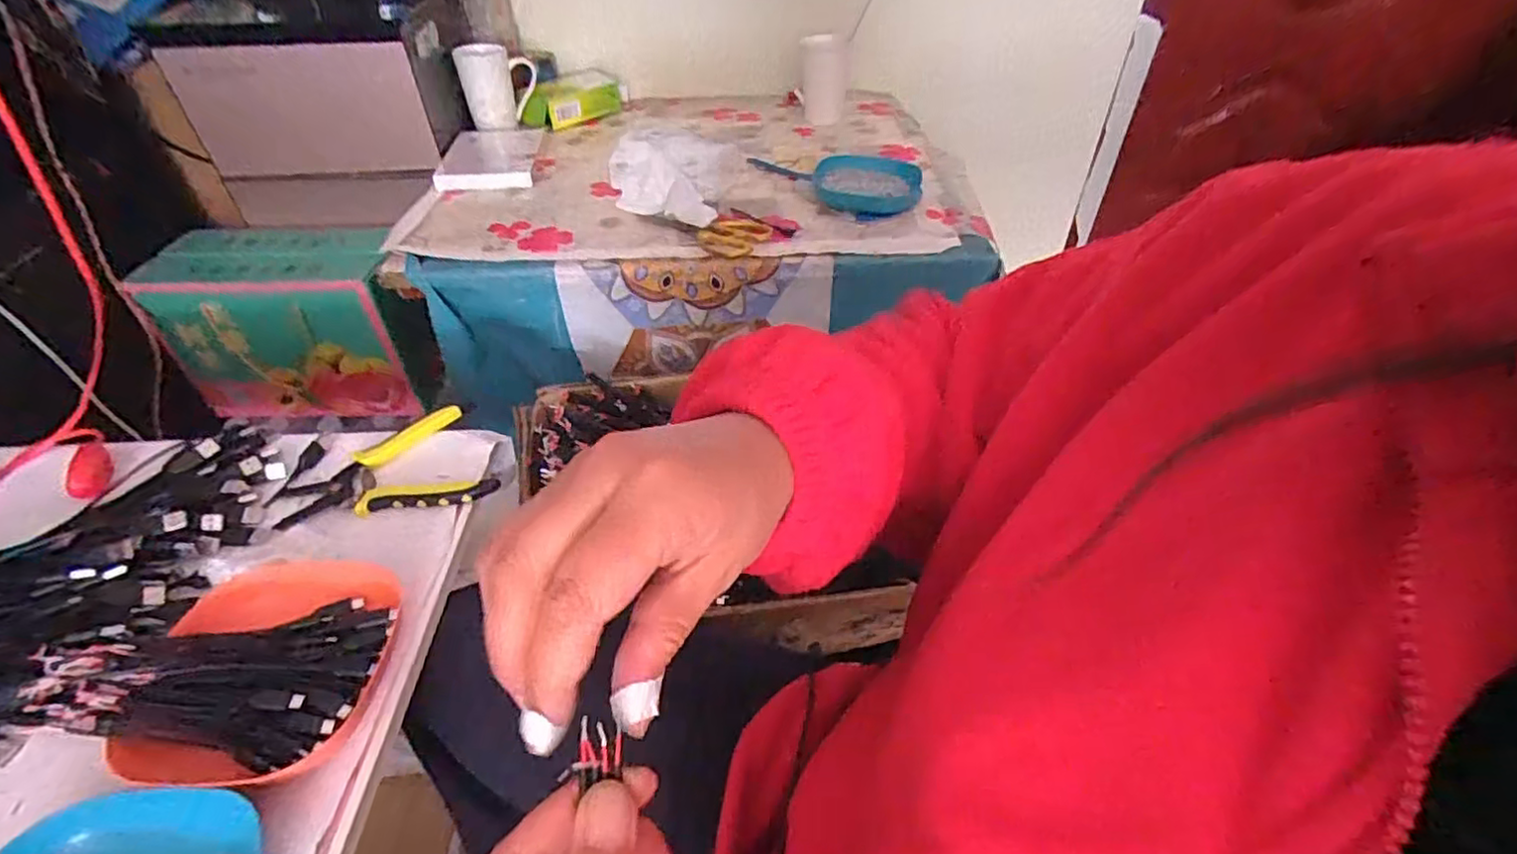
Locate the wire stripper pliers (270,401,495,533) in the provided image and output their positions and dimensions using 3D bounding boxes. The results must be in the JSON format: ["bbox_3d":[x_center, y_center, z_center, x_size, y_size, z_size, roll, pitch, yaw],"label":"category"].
[{"bbox_3d":[-0.298,0.032,0.535,0.152,0.011,0.108,-15,45,-16],"label":"wire stripper pliers"}]

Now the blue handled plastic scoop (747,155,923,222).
[{"bbox_3d":[0.096,-0.321,0.868,0.232,0.034,0.138,8,43,8],"label":"blue handled plastic scoop"}]

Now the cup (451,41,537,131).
[{"bbox_3d":[-0.406,-0.537,1.045,0.113,0.113,0.093,-11,44,-13],"label":"cup"}]

